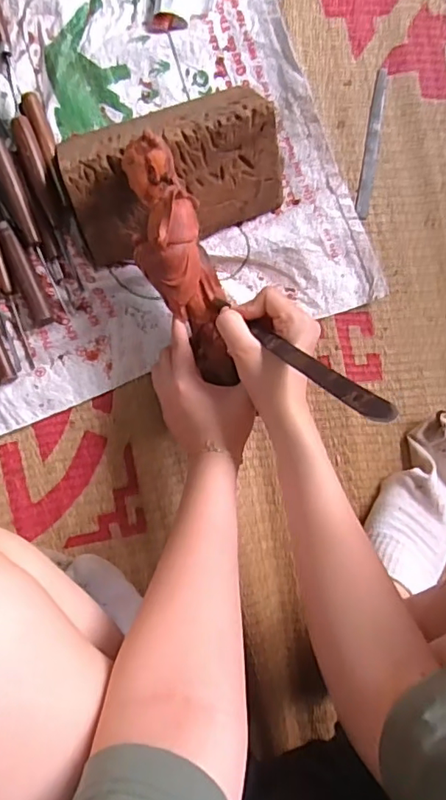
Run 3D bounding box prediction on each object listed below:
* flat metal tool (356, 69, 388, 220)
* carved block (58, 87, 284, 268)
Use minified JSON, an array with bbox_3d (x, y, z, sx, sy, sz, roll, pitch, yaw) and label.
[{"bbox_3d":[0.164,-0.278,0.581,0.015,0.006,0.162,10,88,-5],"label":"flat metal tool"},{"bbox_3d":[-0.052,-0.230,0.522,0.214,0.068,0.149,-28,91,-5],"label":"carved block"}]

